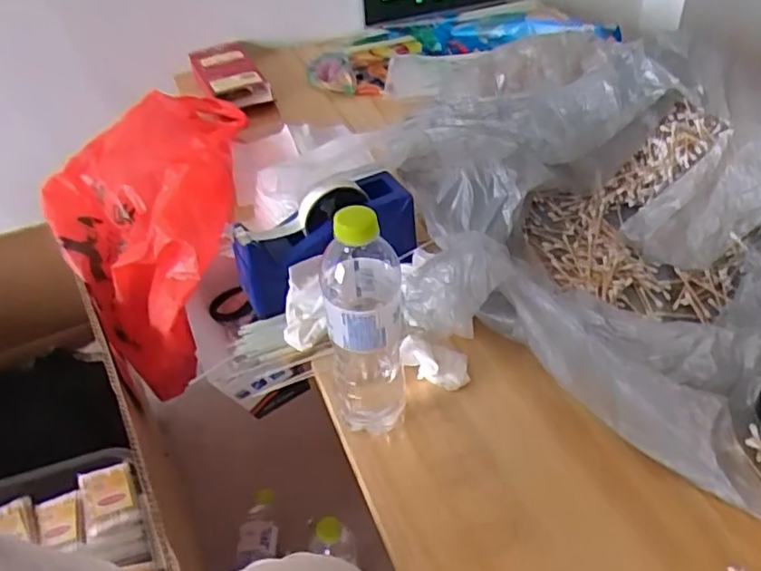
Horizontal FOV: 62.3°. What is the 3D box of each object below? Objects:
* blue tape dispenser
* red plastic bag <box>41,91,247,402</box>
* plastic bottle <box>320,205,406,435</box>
[{"bbox_3d":[-0.065,-0.050,0.721,0.223,0.116,0.077,-26,45,-3],"label":"blue tape dispenser"},{"bbox_3d":[-0.344,-0.094,0.943,0.260,0.265,0.433,-3,43,1],"label":"red plastic bag"},{"bbox_3d":[-0.013,0.039,0.545,0.063,0.243,0.071,-4,43,0],"label":"plastic bottle"}]

